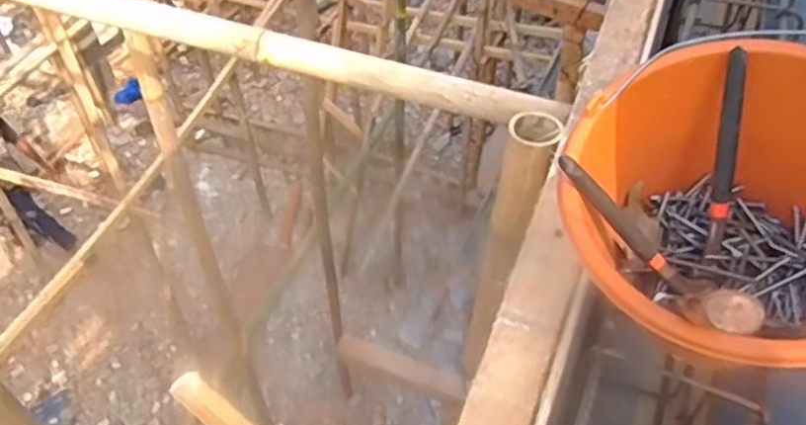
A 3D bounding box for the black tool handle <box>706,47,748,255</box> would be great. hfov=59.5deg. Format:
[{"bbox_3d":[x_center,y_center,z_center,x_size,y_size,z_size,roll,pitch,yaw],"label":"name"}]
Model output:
[{"bbox_3d":[0.251,-0.045,0.548,0.014,0.161,0.020,-4,21,-3],"label":"black tool handle"}]

